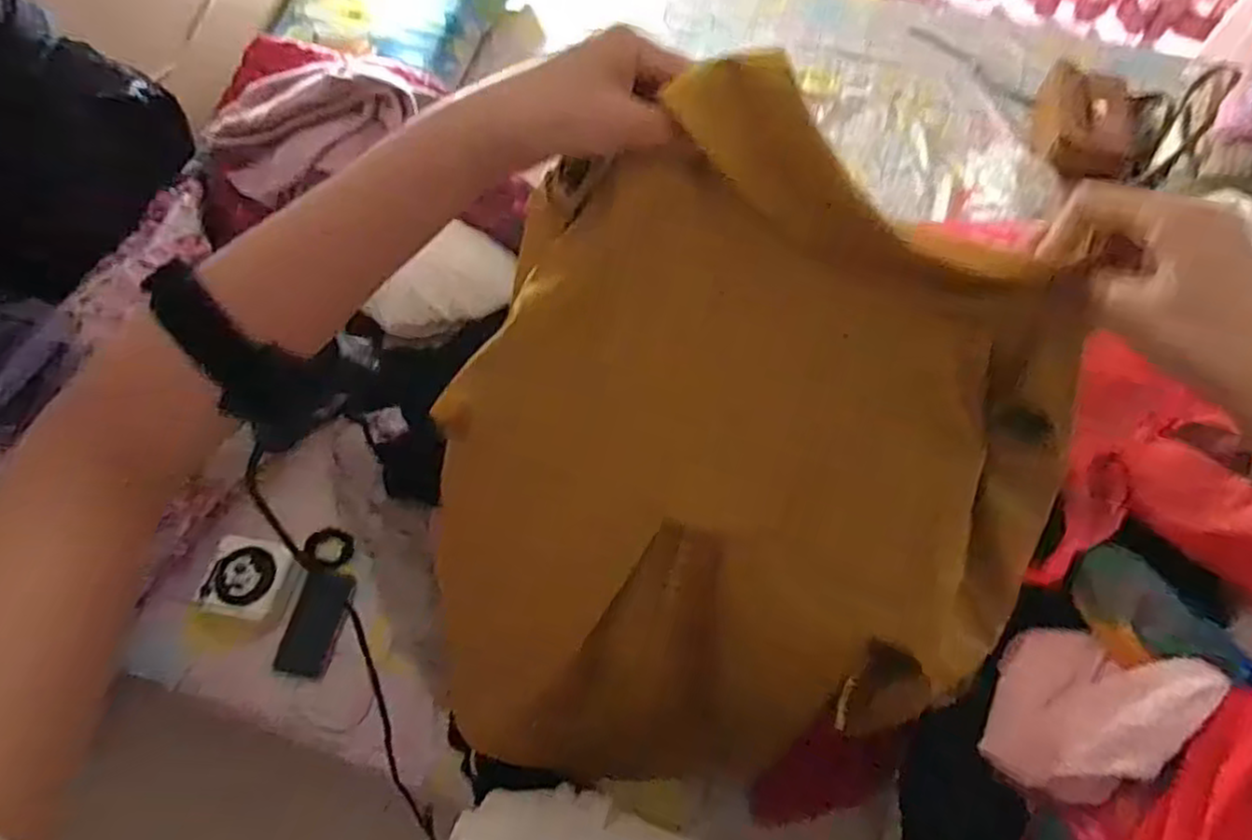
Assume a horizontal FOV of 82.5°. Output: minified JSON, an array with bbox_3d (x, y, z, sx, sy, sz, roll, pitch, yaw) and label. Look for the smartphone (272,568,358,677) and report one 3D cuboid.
[{"bbox_3d":[-0.450,0.296,1.036,0.070,0.008,0.145,20,78,-15],"label":"smartphone"}]

